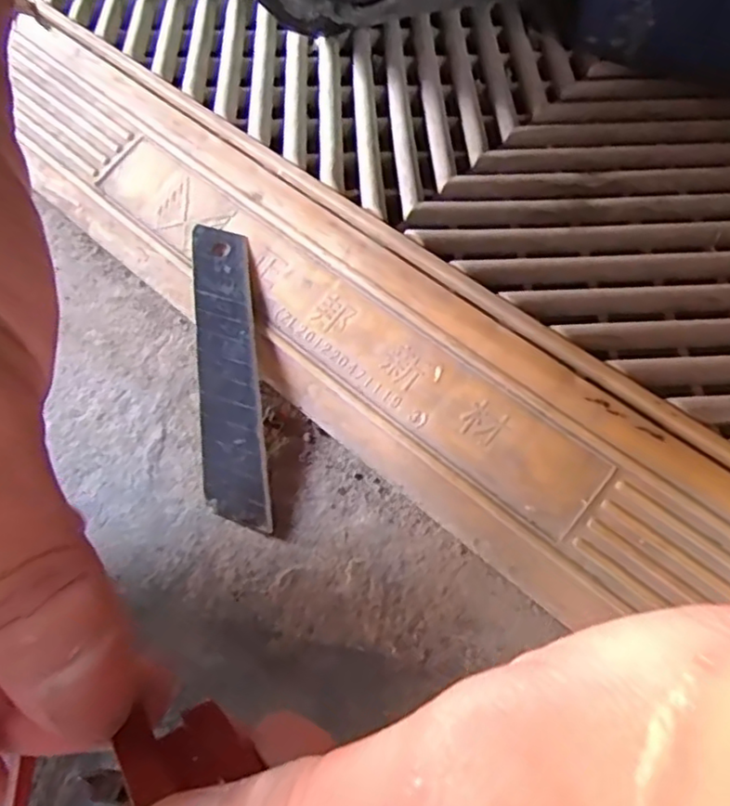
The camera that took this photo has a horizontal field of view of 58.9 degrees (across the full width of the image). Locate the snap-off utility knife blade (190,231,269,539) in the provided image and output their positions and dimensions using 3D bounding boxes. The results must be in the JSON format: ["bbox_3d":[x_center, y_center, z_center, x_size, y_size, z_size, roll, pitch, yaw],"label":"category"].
[{"bbox_3d":[-0.040,-0.012,0.188,0.017,0.004,0.098,-11,66,6],"label":"snap-off utility knife blade"}]

